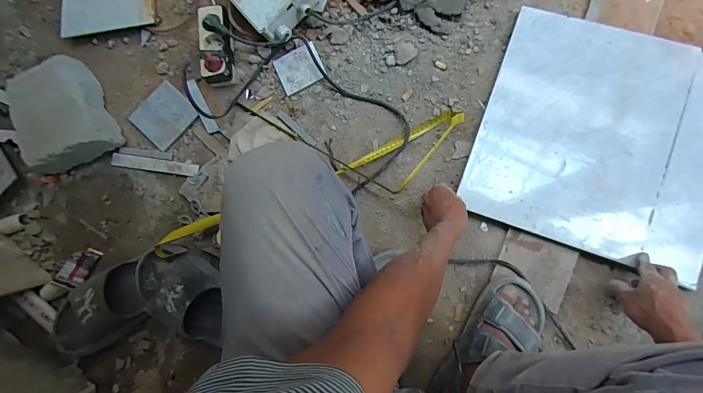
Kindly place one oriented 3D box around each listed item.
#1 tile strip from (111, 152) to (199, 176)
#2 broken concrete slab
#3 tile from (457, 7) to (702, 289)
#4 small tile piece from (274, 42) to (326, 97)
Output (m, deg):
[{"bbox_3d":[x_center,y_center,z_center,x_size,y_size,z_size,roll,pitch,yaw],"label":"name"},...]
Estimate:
[{"bbox_3d":[-0.405,-0.065,0.686,0.198,0.013,0.026,8,85,8],"label":"tile strip"},{"bbox_3d":[-0.593,-0.169,0.684,0.169,0.091,0.225,-27,81,2],"label":"broken concrete slab"},{"bbox_3d":[0.433,-0.102,0.574,0.393,0.013,0.389,20,86,9],"label":"tile"},{"bbox_3d":[-0.106,-0.260,0.673,0.091,0.012,0.077,-24,87,10],"label":"small tile piece"}]

